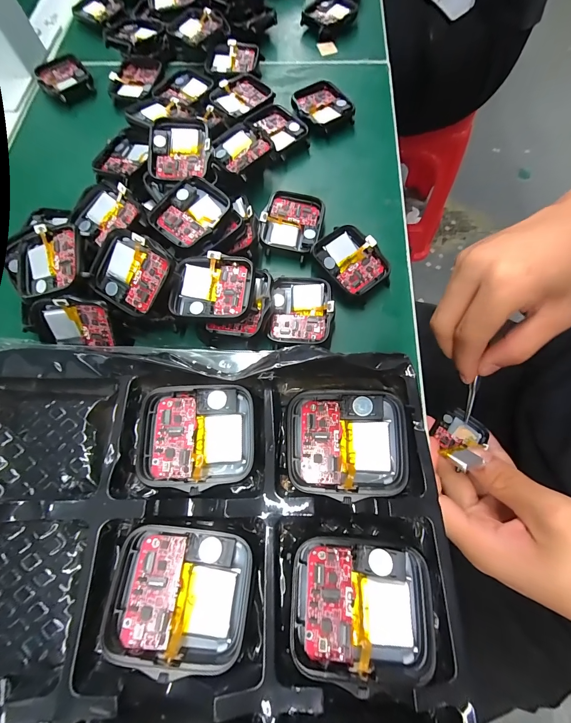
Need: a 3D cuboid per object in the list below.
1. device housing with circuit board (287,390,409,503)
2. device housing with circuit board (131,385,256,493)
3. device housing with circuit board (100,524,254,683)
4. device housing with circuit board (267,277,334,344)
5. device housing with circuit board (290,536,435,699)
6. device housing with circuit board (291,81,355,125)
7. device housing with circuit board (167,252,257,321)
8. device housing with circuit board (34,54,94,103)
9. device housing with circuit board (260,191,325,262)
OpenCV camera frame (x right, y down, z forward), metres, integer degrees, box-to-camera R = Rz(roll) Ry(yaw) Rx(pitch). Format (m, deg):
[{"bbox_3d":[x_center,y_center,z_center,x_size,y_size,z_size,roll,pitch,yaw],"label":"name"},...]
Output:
[{"bbox_3d":[0.022,0.030,0.111,0.043,0.013,0.035,4,71,4],"label":"device housing with circuit board"},{"bbox_3d":[-0.034,0.028,0.117,0.043,0.009,0.037,-4,71,1],"label":"device housing with circuit board"},{"bbox_3d":[-0.034,0.074,0.098,0.043,0.008,0.036,6,71,5],"label":"device housing with circuit board"},{"bbox_3d":[0.009,-0.031,0.174,0.035,0.015,0.039,4,71,4],"label":"device housing with circuit board"},{"bbox_3d":[0.024,0.076,0.095,0.043,0.006,0.036,4,71,4],"label":"device housing with circuit board"},{"bbox_3d":[0.028,-0.192,0.230,0.036,0.008,0.042,-28,72,-7],"label":"device housing with circuit board"},{"bbox_3d":[-0.038,-0.040,0.160,0.040,0.011,0.036,6,71,5],"label":"device housing with circuit board"},{"bbox_3d":[-0.182,-0.231,0.252,0.038,0.014,0.043,-36,73,-9],"label":"device housing with circuit board"},{"bbox_3d":[0.004,-0.088,0.196,0.038,0.007,0.043,10,81,-5],"label":"device housing with circuit board"}]

